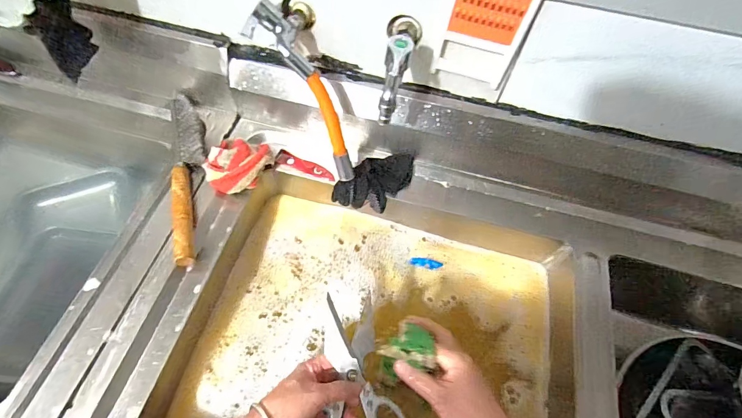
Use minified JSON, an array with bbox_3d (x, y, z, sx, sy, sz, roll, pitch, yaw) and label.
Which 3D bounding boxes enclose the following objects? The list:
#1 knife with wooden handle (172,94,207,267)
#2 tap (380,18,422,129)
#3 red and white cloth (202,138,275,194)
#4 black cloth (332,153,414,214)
[{"bbox_3d":[-0.280,-0.069,0.576,0.048,0.033,0.325,-12,61,-11],"label":"knife with wooden handle"},{"bbox_3d":[0.039,-0.188,0.463,0.042,0.081,0.139,8,59,0],"label":"tap"},{"bbox_3d":[-0.211,-0.078,0.590,0.103,0.043,0.103,-28,65,-19],"label":"red and white cloth"},{"bbox_3d":[0.011,-0.043,0.619,0.133,0.058,0.077,-33,67,-21],"label":"black cloth"}]

